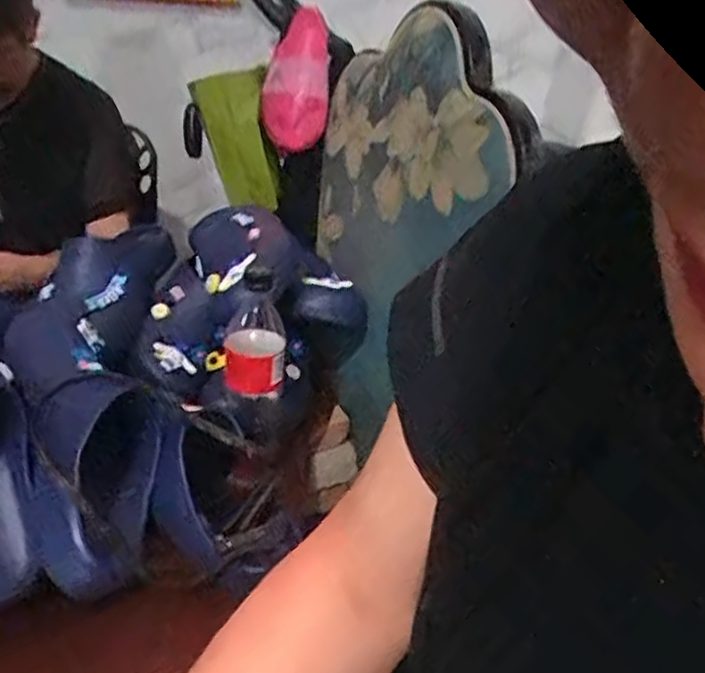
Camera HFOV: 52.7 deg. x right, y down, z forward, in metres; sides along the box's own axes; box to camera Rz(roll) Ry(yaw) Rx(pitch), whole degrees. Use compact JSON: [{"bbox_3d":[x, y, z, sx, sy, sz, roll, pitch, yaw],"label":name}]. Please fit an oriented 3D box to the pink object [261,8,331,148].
[{"bbox_3d":[-0.104,-0.482,1.324,0.112,0.257,0.069,10,3,7],"label":"pink object"}]

